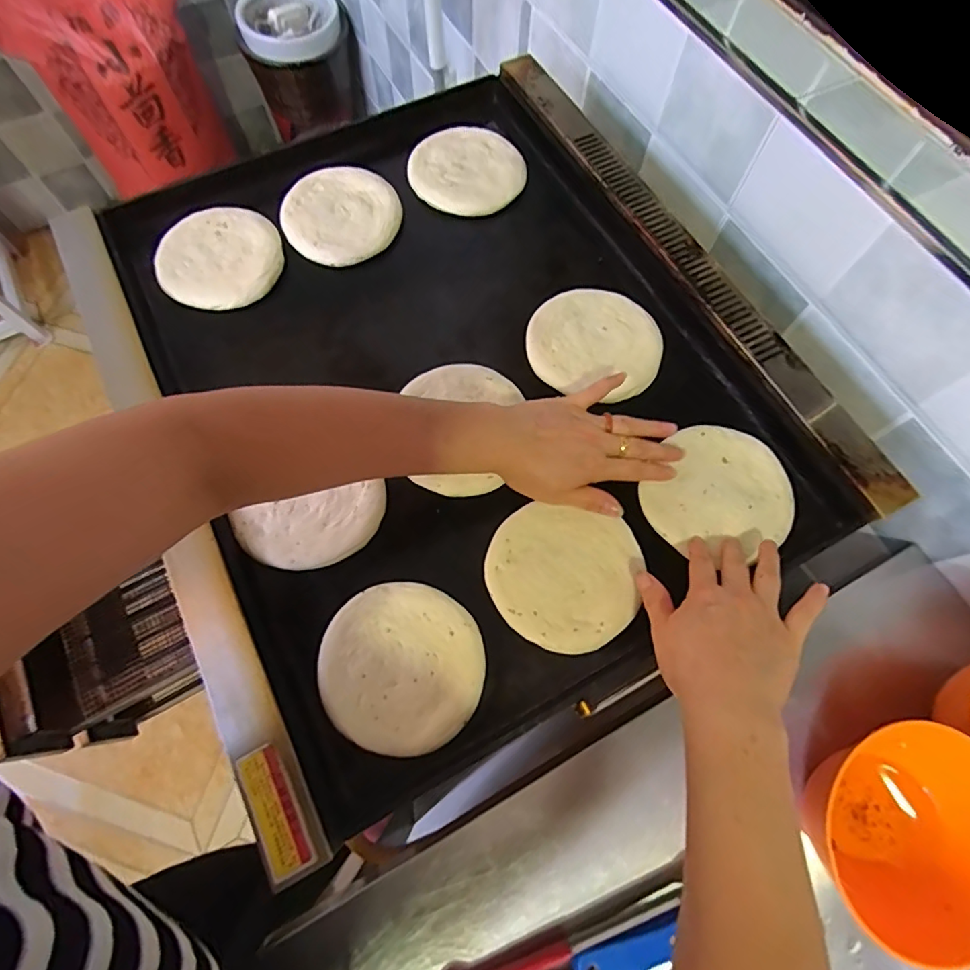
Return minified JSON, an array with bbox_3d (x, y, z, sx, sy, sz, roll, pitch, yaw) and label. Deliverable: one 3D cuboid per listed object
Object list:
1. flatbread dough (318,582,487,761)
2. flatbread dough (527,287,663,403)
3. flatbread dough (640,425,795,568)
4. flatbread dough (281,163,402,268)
[{"bbox_3d":[-0.065,0.141,0.407,0.125,0.005,0.122,0,69,-1],"label":"flatbread dough"},{"bbox_3d":[0.109,-0.143,0.513,0.126,0.012,0.119,0,69,-1],"label":"flatbread dough"},{"bbox_3d":[0.211,0.008,0.461,0.116,0.008,0.127,0,69,-1],"label":"flatbread dough"},{"bbox_3d":[-0.157,-0.296,0.573,0.123,0.021,0.123,-17,70,-7],"label":"flatbread dough"}]

